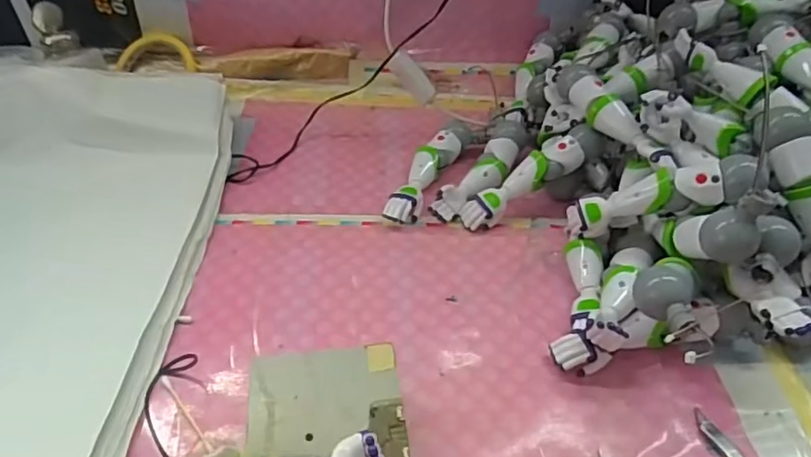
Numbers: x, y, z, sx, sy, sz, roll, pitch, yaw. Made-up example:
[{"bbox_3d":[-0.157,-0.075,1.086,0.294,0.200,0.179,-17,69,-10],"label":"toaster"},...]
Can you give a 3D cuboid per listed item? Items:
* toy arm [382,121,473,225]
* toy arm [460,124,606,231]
[{"bbox_3d":[0.023,-0.057,0.577,0.033,0.028,0.149,20,48,20],"label":"toy arm"},{"bbox_3d":[0.112,-0.047,0.535,0.143,0.027,0.035,-34,49,1],"label":"toy arm"}]

